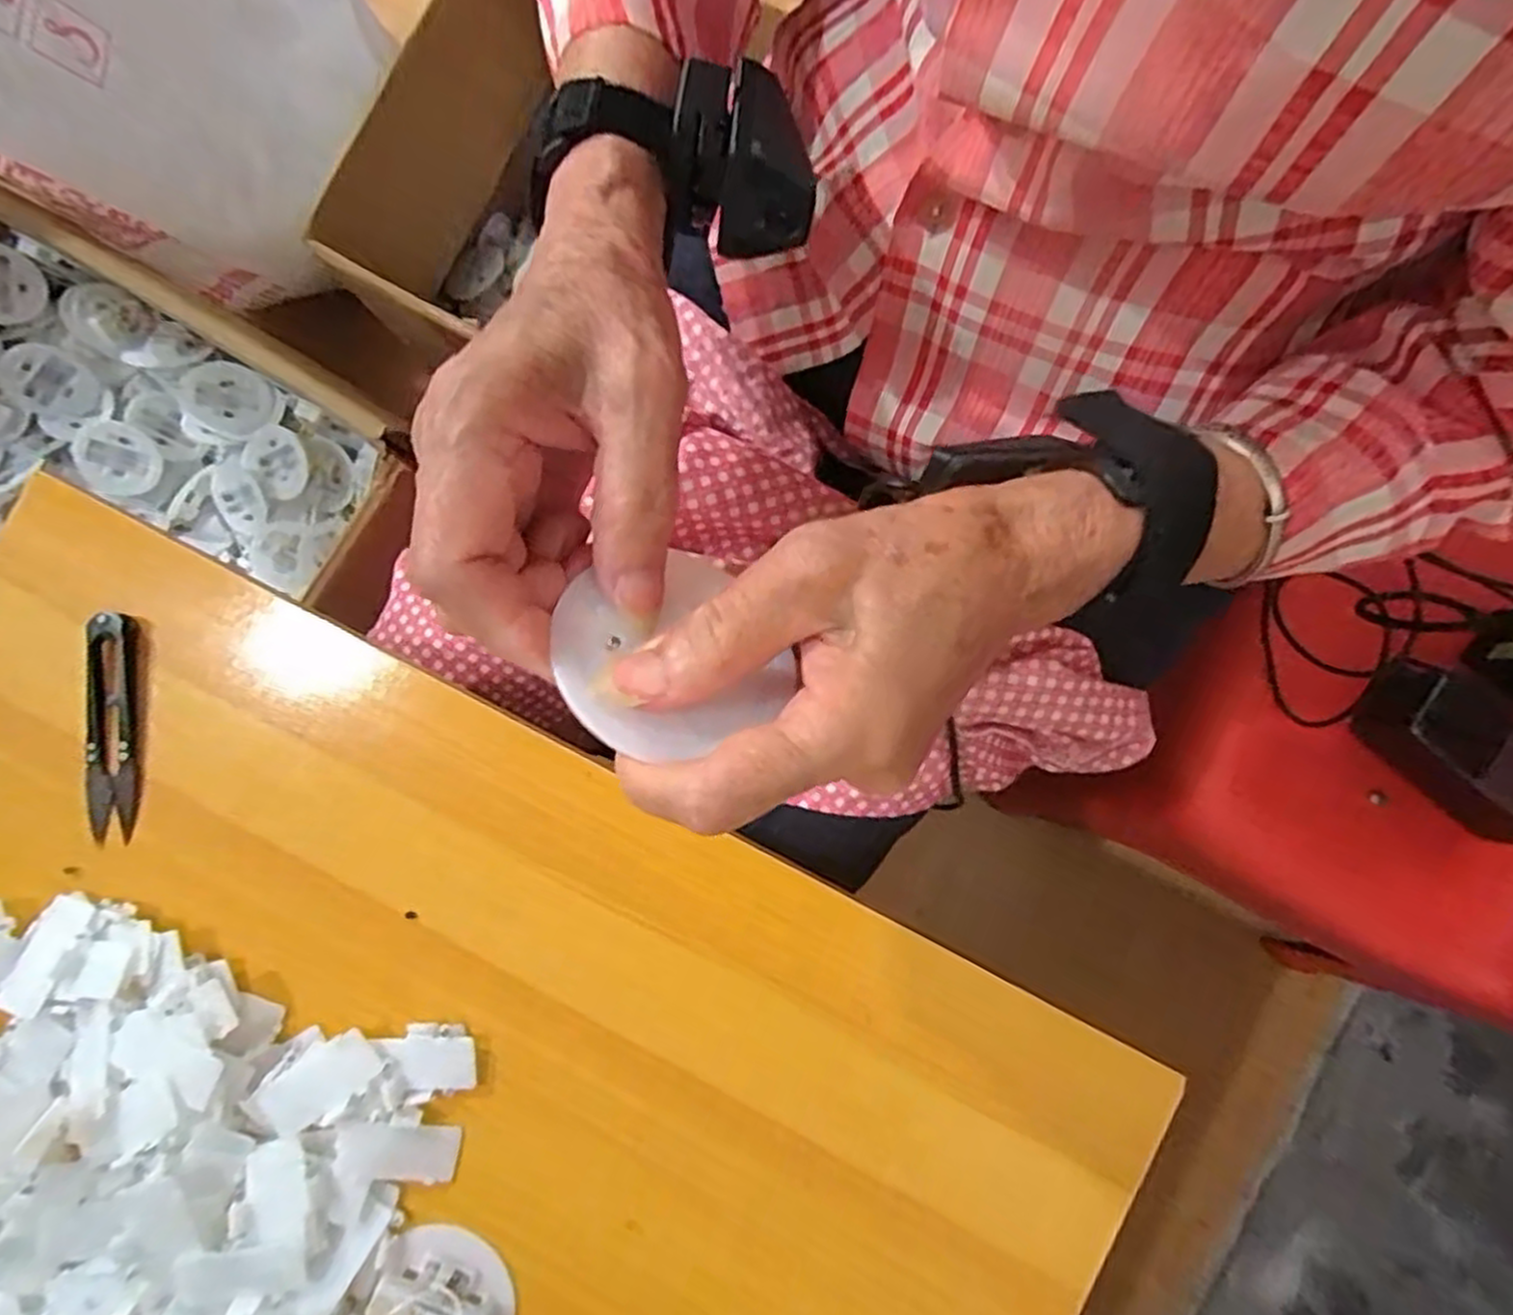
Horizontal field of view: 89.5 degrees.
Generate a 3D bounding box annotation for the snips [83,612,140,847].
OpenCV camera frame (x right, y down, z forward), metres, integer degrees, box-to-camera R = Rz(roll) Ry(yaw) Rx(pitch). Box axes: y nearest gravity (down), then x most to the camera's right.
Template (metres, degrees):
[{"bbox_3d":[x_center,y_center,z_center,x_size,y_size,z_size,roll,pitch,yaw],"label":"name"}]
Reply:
[{"bbox_3d":[-0.294,0.032,0.348,0.023,0.011,0.101,-1,88,-1],"label":"snips"}]

